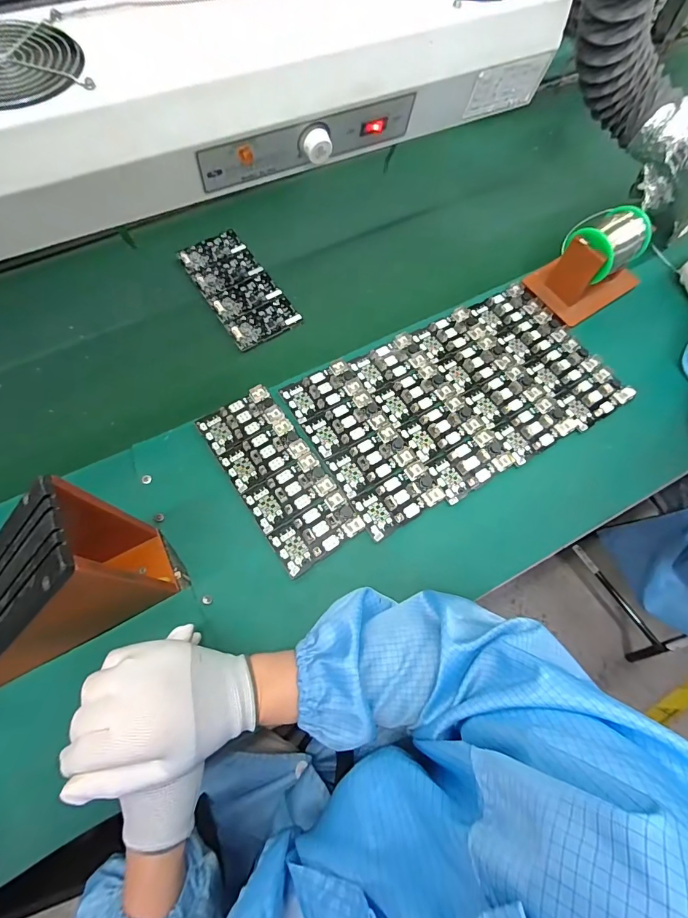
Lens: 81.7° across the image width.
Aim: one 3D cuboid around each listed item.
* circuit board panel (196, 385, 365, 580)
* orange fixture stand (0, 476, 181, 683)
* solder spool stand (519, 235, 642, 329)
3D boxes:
[{"bbox_3d":[-0.079,0.016,0.460,0.092,0.011,0.218,-33,70,-13],"label":"circuit board panel"},{"bbox_3d":[-0.282,0.124,0.330,0.224,0.176,0.081,-28,69,-11],"label":"orange fixture stand"},{"bbox_3d":[0.335,-0.266,0.536,0.133,0.080,0.095,-31,70,-12],"label":"solder spool stand"}]

